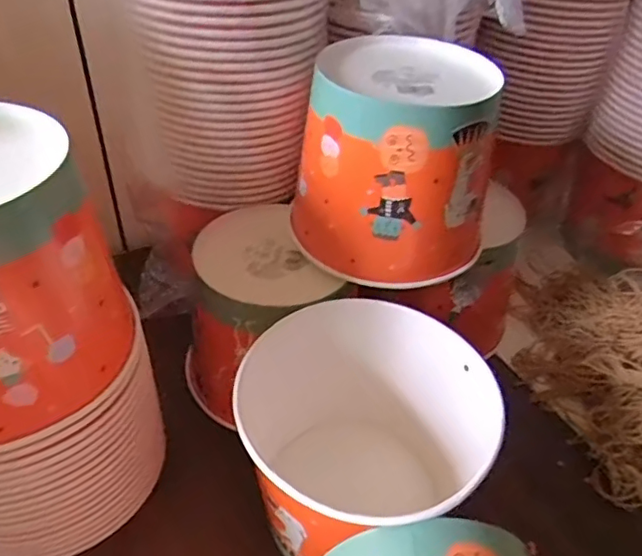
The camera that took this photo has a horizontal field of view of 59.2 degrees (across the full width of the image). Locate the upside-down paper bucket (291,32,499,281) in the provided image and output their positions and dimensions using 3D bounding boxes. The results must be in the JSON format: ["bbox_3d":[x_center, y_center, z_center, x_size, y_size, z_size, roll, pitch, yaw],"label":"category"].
[{"bbox_3d":[0.060,-0.091,0.432,0.135,0.132,0.135,12,42,10],"label":"upside-down paper bucket"}]

